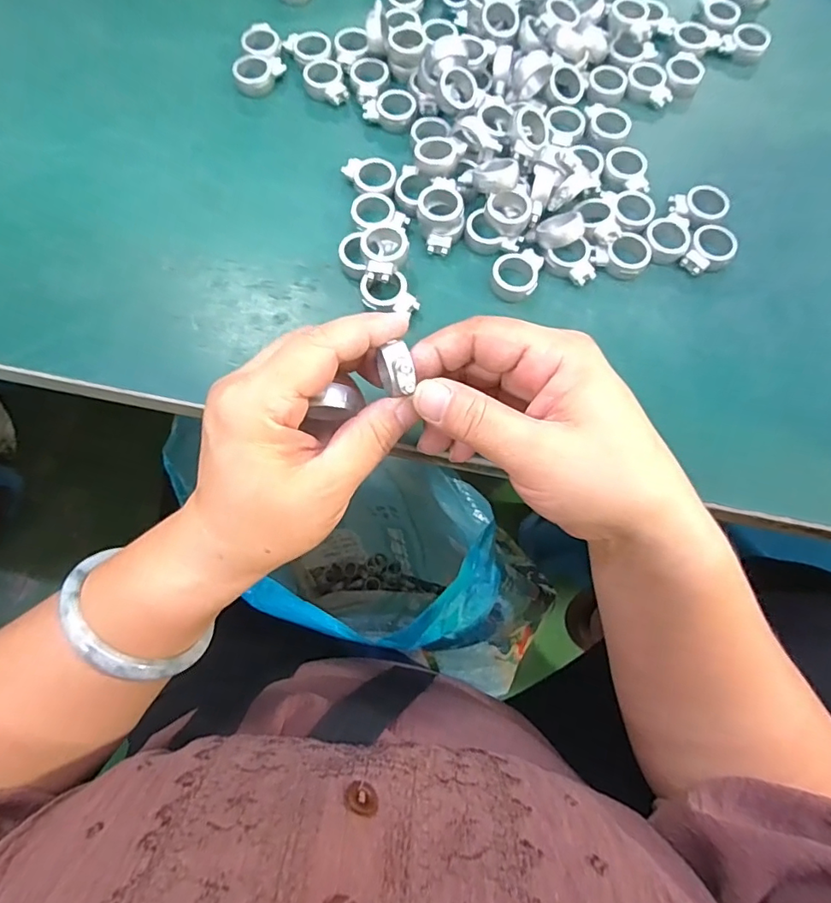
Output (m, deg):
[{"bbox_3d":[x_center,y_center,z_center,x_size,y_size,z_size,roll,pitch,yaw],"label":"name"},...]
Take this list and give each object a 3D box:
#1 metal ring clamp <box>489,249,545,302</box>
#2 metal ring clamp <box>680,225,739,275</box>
[{"bbox_3d":[0.057,-0.102,0.292,0.026,0.011,0.033,17,74,4],"label":"metal ring clamp"},{"bbox_3d":[0.170,-0.115,0.298,0.026,0.011,0.032,39,77,10],"label":"metal ring clamp"}]

